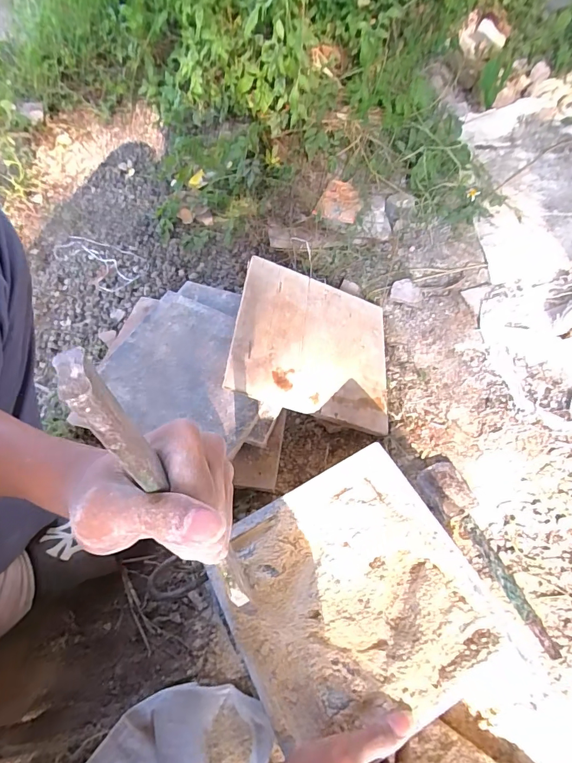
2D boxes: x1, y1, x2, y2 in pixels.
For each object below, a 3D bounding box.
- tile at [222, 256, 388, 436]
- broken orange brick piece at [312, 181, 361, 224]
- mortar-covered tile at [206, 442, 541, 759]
[{"bbox_3d":[0.045,-0.059,0.641,0.247,0.015,0.236,18,59,-18],"label":"tile"},{"bbox_3d":[0.111,-0.365,0.854,0.081,0.025,0.111,18,59,14],"label":"broken orange brick piece"},{"bbox_3d":[0.065,0.205,0.399,0.226,0.023,0.228,-25,63,-14],"label":"mortar-covered tile"}]

